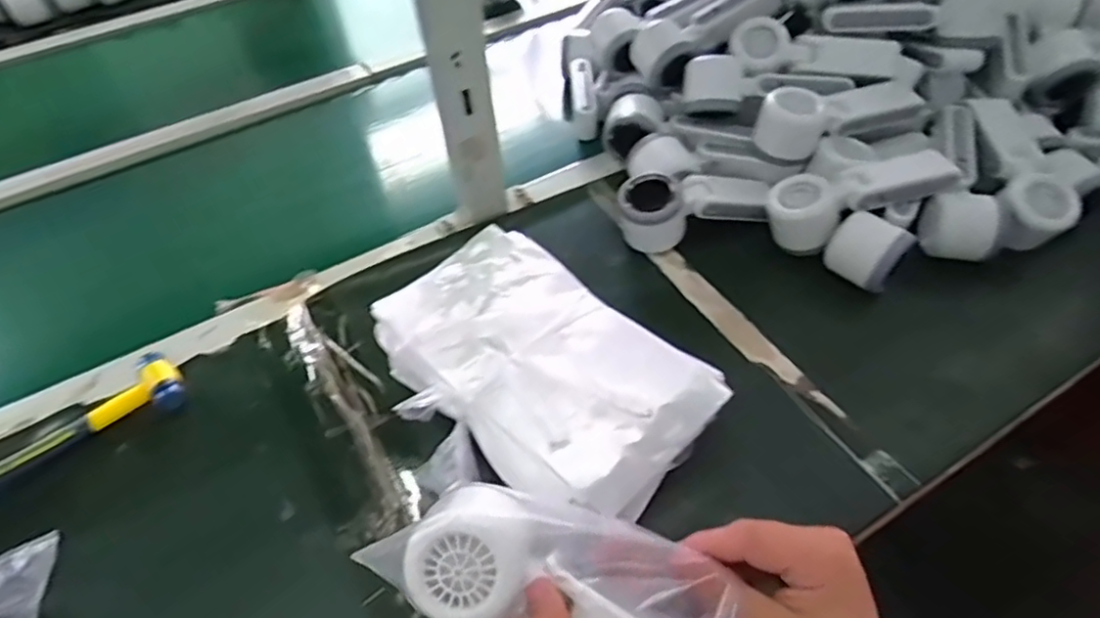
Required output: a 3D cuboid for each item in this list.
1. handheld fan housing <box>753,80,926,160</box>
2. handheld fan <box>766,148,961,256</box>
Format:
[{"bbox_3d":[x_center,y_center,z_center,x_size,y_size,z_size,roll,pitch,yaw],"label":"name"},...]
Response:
[{"bbox_3d":[0.280,-0.185,0.625,0.168,0.061,0.060,-11,51,-6],"label":"handheld fan housing"},{"bbox_3d":[0.286,-0.107,0.599,0.169,0.054,0.063,-17,52,-11],"label":"handheld fan"}]

